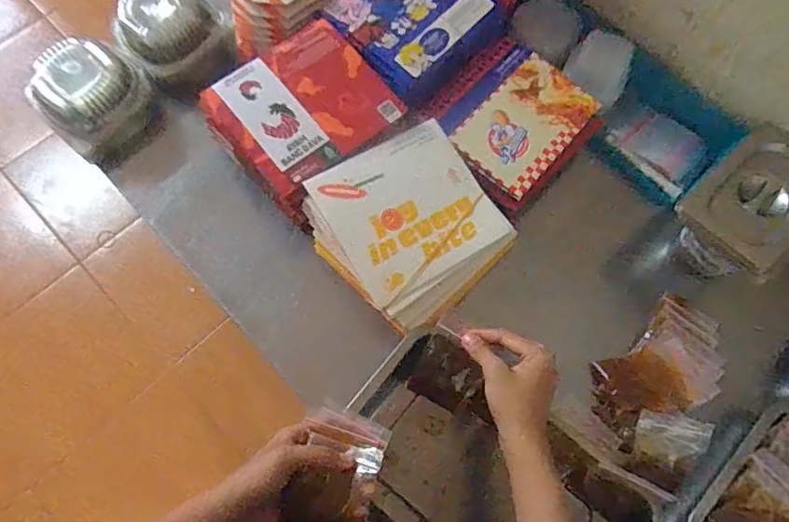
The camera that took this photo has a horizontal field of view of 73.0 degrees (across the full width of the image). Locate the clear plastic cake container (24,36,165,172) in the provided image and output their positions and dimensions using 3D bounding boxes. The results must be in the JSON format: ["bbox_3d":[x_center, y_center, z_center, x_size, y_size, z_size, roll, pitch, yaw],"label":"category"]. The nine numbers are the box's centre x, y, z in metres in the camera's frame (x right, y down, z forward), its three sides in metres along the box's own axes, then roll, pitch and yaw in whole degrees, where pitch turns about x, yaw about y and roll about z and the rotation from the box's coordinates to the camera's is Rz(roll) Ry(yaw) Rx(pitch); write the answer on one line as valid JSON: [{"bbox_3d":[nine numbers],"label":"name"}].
[{"bbox_3d":[-0.365,-0.200,0.657,0.120,0.083,0.126,39,73,11],"label":"clear plastic cake container"}]

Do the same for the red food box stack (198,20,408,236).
[{"bbox_3d":[-0.103,-0.163,0.630,0.183,0.082,0.175,-40,76,-15],"label":"red food box stack"}]

